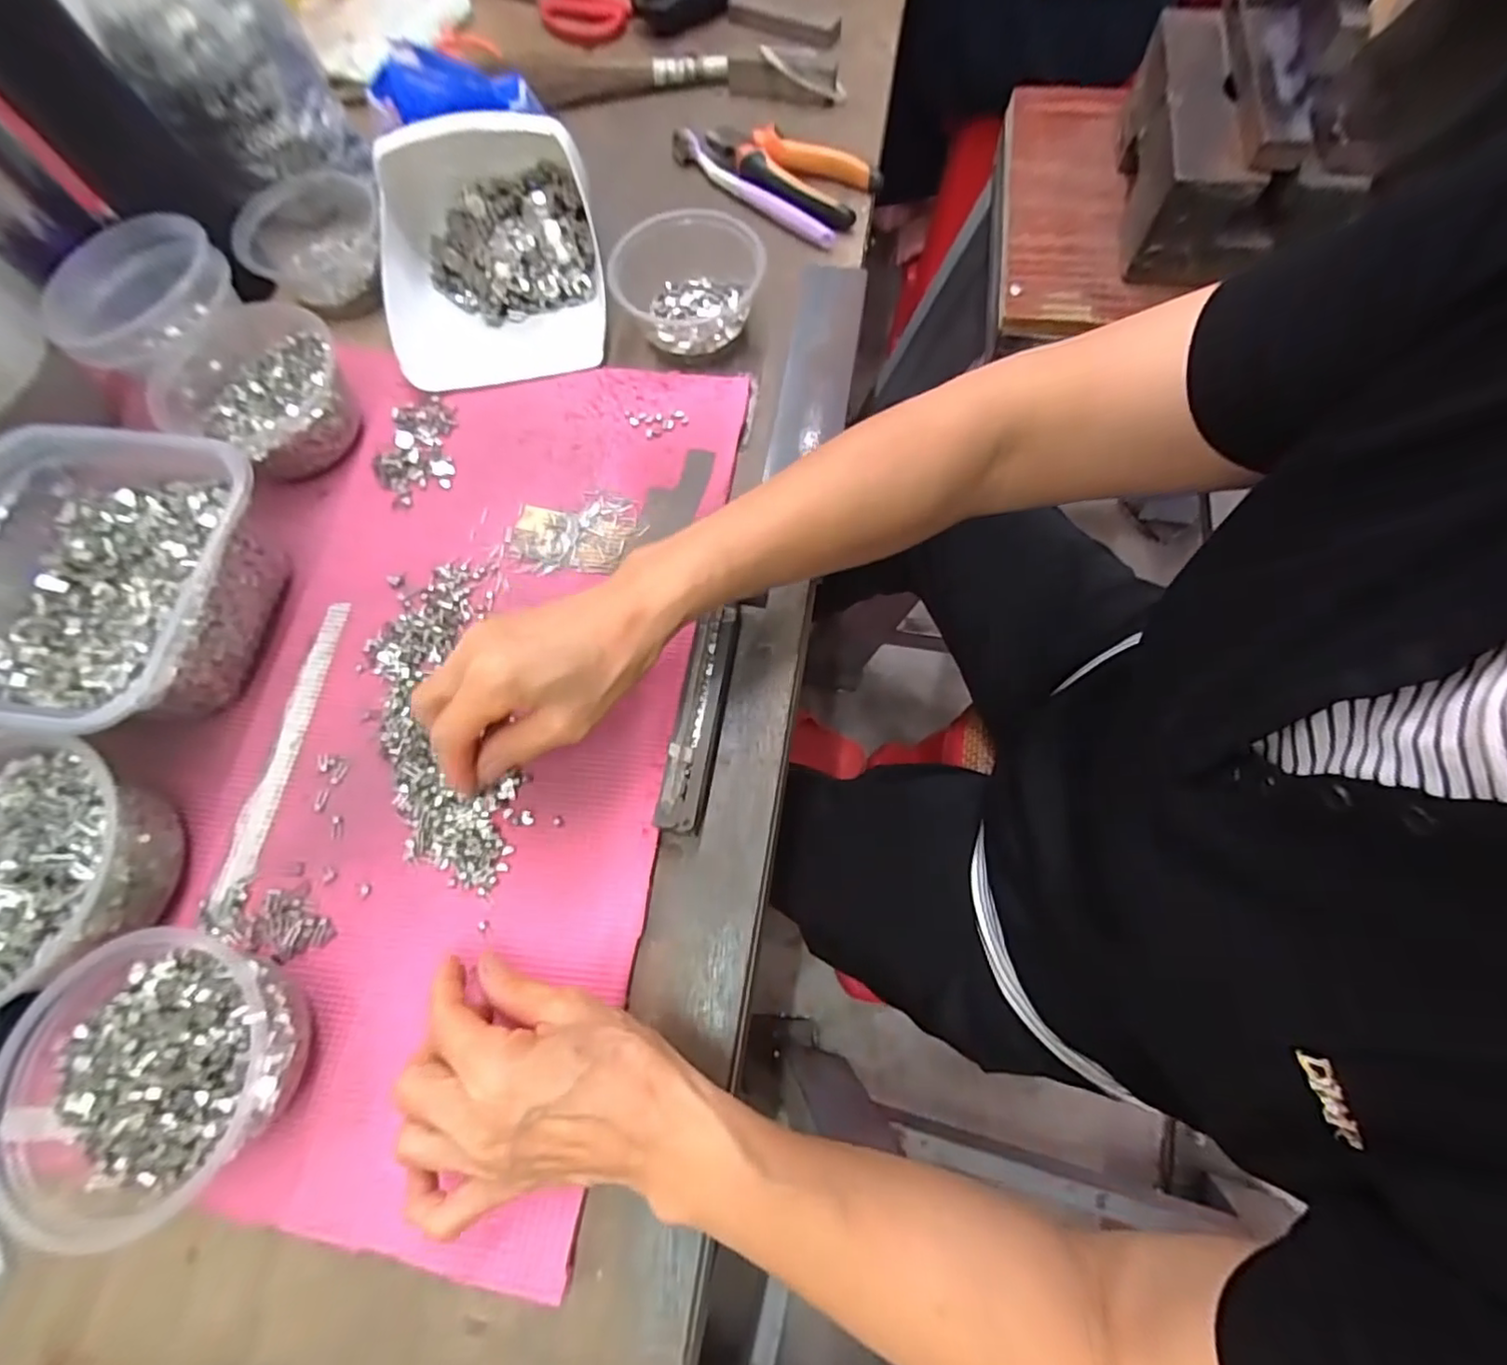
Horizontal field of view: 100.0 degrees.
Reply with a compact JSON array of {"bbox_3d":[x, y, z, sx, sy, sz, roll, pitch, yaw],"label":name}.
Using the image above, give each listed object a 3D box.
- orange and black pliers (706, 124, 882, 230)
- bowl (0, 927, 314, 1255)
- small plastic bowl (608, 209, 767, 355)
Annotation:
[{"bbox_3d":[0.023,-0.414,0.514,0.146,0.018,0.071,22,73,11],"label":"orange and black pliers"},{"bbox_3d":[-0.275,0.181,0.293,0.122,0.063,0.113,-22,72,-5],"label":"bowl"},{"bbox_3d":[-0.047,-0.287,0.457,0.109,0.045,0.089,-3,72,2],"label":"small plastic bowl"}]

